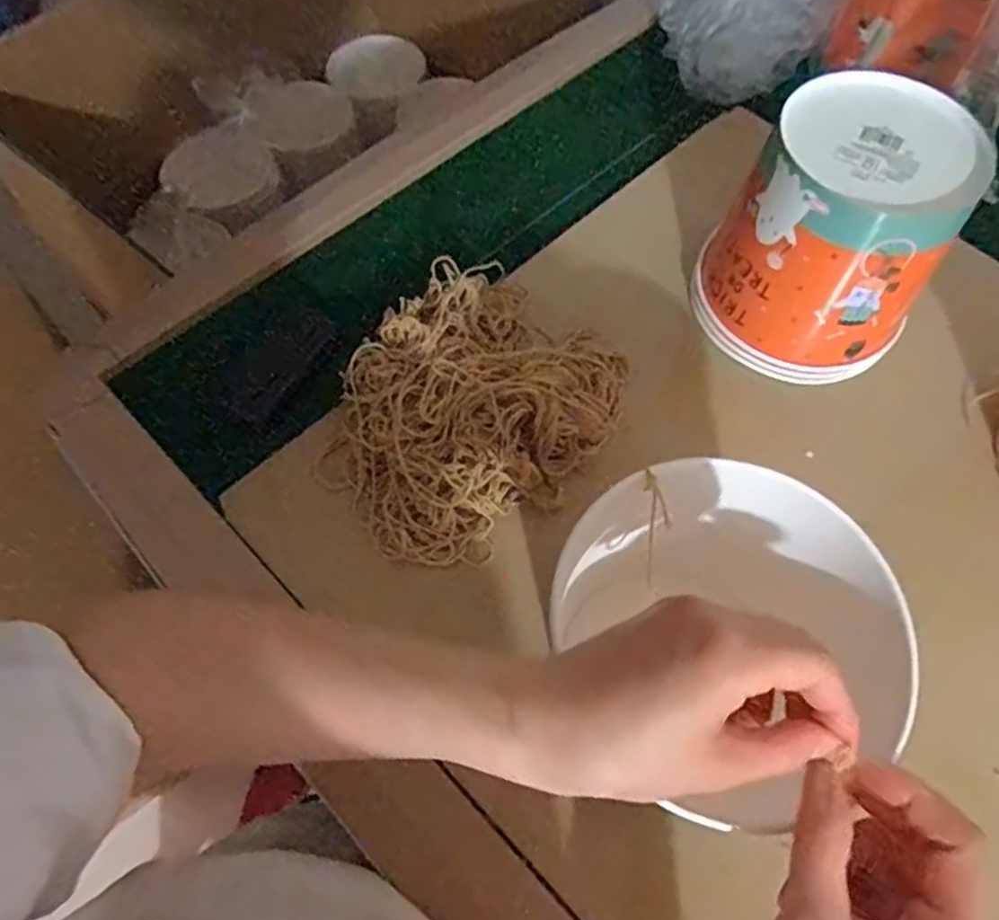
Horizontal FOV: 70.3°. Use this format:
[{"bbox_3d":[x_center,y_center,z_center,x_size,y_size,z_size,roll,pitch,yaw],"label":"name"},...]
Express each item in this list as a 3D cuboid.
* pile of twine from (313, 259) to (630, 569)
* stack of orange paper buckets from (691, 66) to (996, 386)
[{"bbox_3d":[-0.018,-0.042,0.492,0.166,0.062,0.218,36,67,15],"label":"pile of twine"},{"bbox_3d":[0.234,-0.155,0.497,0.139,0.148,0.139,36,67,15],"label":"stack of orange paper buckets"}]

